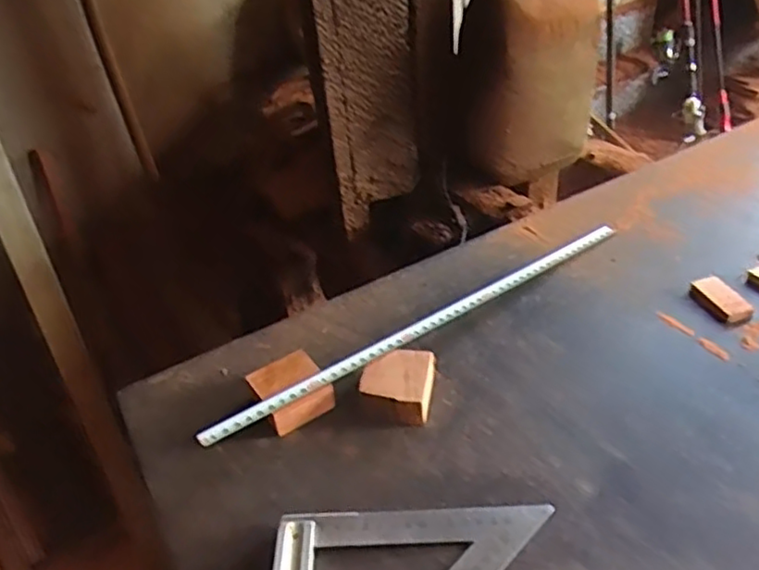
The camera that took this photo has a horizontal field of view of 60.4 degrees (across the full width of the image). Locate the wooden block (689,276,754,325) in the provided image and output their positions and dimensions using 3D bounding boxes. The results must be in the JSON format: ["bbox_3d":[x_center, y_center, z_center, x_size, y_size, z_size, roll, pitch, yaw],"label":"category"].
[{"bbox_3d":[0.324,0.014,0.619,0.032,0.012,0.059,-15,37,-12],"label":"wooden block"}]

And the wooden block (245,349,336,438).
[{"bbox_3d":[-0.075,0.092,0.561,0.057,0.032,0.056,-23,40,-23],"label":"wooden block"}]

